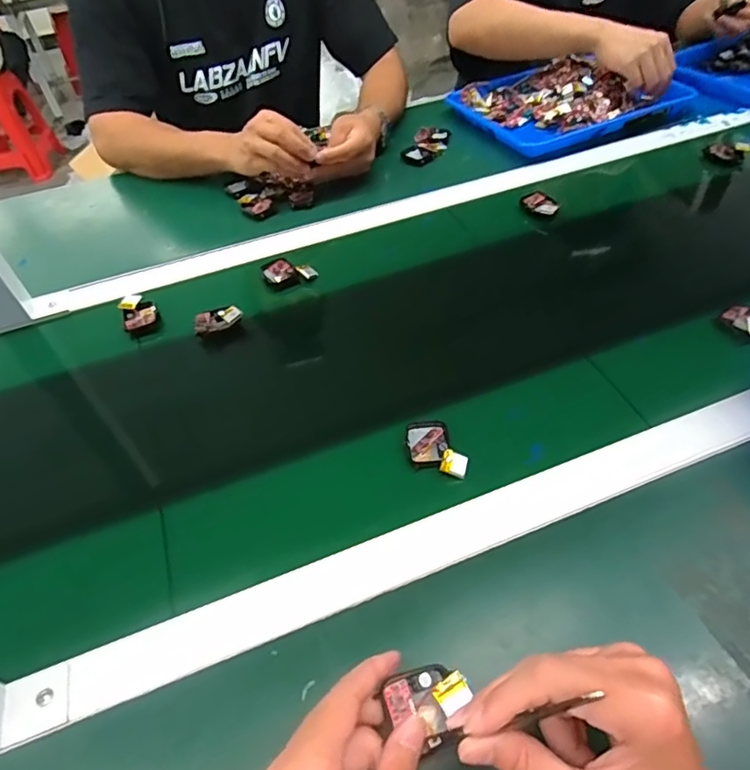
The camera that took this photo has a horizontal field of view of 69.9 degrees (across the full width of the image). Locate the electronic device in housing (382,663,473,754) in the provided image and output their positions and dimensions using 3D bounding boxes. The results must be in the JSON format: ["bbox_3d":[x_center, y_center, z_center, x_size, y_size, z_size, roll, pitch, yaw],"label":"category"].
[{"bbox_3d":[0.032,0.181,0.304,0.044,0.014,0.038,-13,48,-5],"label":"electronic device in housing"}]

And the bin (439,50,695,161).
[{"bbox_3d":[0.324,-0.469,0.880,0.354,0.051,0.236,-20,48,-13],"label":"bin"}]

